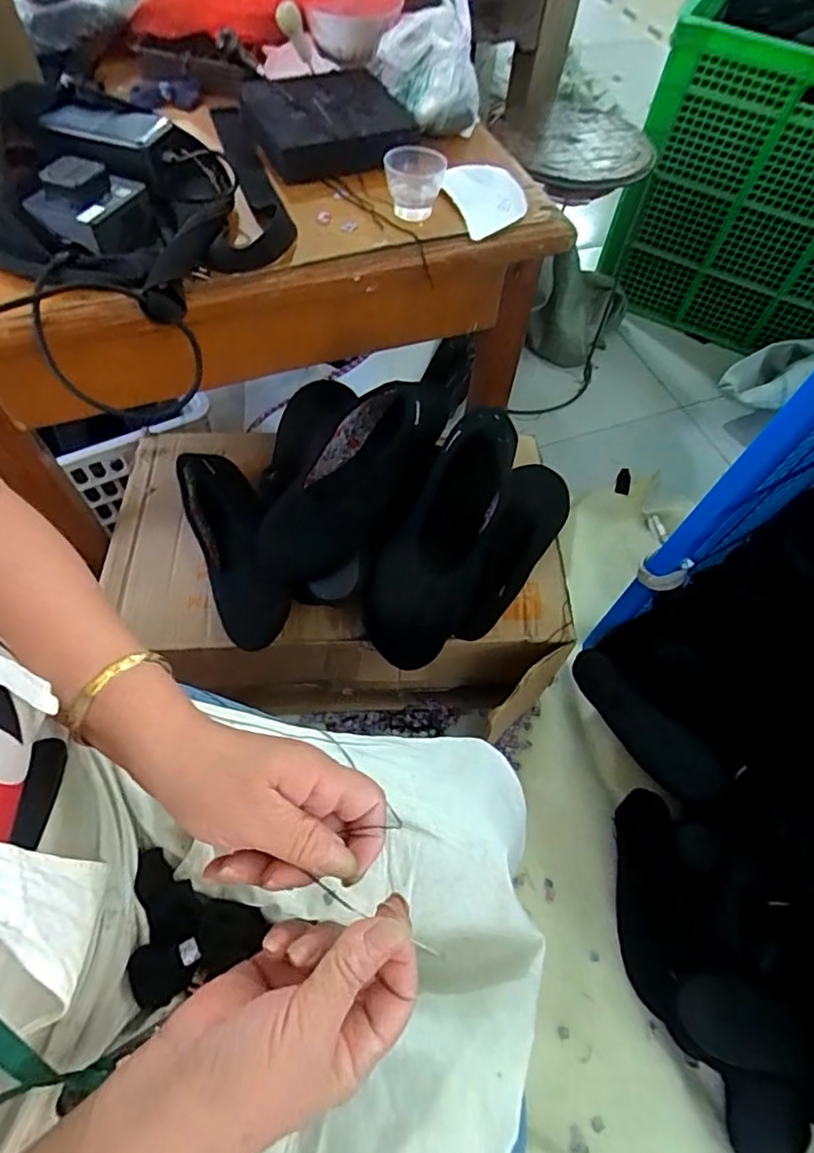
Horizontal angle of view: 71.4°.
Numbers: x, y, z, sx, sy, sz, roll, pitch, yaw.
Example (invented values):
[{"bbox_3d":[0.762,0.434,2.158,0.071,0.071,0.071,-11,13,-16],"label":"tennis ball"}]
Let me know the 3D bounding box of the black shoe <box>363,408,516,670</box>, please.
[{"bbox_3d":[0.028,-0.028,0.569,0.108,0.281,0.062,26,19,10],"label":"black shoe"}]

